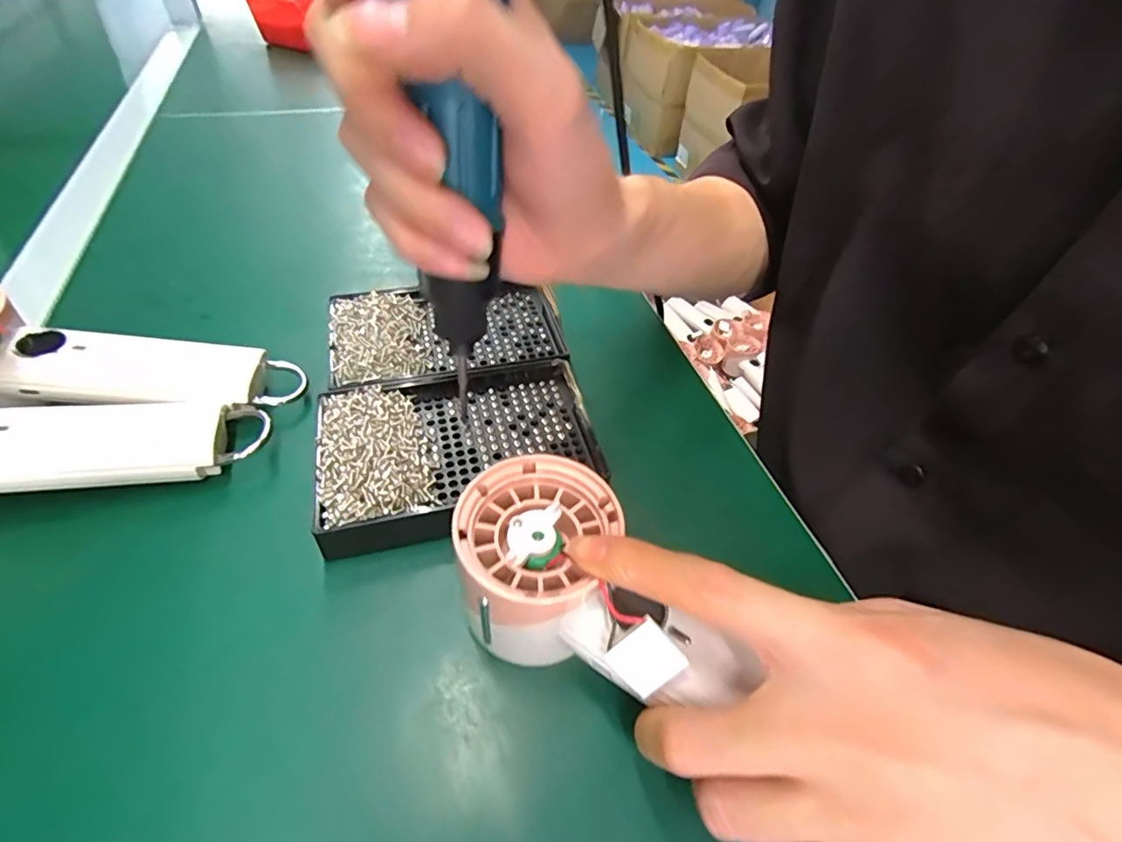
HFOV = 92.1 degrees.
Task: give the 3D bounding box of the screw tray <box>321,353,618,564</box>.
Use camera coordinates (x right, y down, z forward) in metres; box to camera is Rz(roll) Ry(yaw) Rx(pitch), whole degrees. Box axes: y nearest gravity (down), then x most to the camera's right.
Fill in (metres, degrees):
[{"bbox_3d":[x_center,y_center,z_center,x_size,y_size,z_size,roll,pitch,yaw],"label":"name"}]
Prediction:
[{"bbox_3d":[-0.053,0.010,0.279,0.136,0.026,0.094,-11,49,-15],"label":"screw tray"}]

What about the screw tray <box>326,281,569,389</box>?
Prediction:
[{"bbox_3d":[-0.069,-0.058,0.333,0.138,0.014,0.085,-11,49,-15],"label":"screw tray"}]

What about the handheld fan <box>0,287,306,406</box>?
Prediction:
[{"bbox_3d":[-0.239,-0.035,0.275,0.196,0.043,0.065,10,46,-15],"label":"handheld fan"}]

